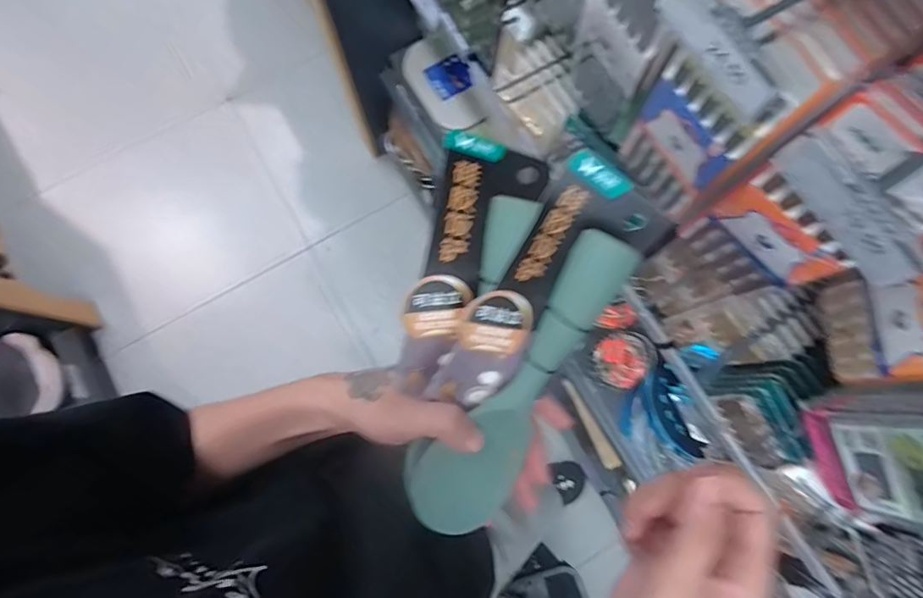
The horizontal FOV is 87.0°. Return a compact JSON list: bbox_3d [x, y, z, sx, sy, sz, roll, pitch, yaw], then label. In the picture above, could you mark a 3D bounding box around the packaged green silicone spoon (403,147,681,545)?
[{"bbox_3d":[0.034,0.036,0.295,0.075,0.028,0.239,28,99,6],"label":"packaged green silicone spoon"}]

